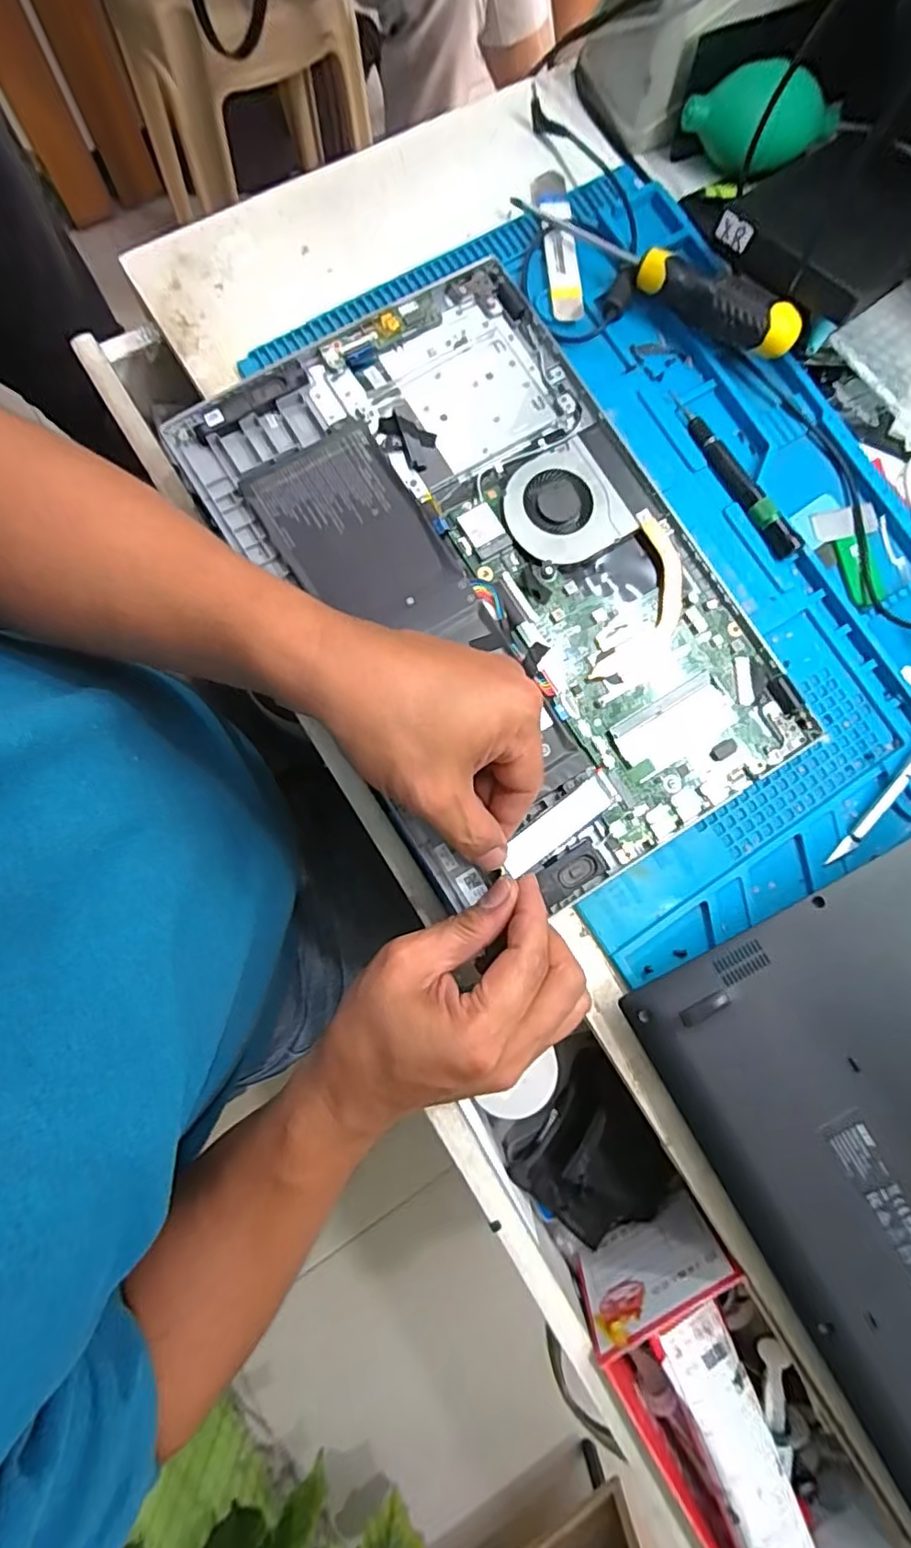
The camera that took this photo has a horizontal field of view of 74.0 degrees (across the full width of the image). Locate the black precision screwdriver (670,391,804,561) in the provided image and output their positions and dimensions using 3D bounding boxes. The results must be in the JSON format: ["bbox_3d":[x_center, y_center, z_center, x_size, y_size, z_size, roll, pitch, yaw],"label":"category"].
[{"bbox_3d":[0.176,-0.191,0.382,0.015,0.013,0.127,-28,85,-7],"label":"black precision screwdriver"}]

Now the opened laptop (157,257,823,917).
[{"bbox_3d":[0.020,-0.112,0.356,0.232,0.032,0.357,-31,81,-5],"label":"opened laptop"}]

